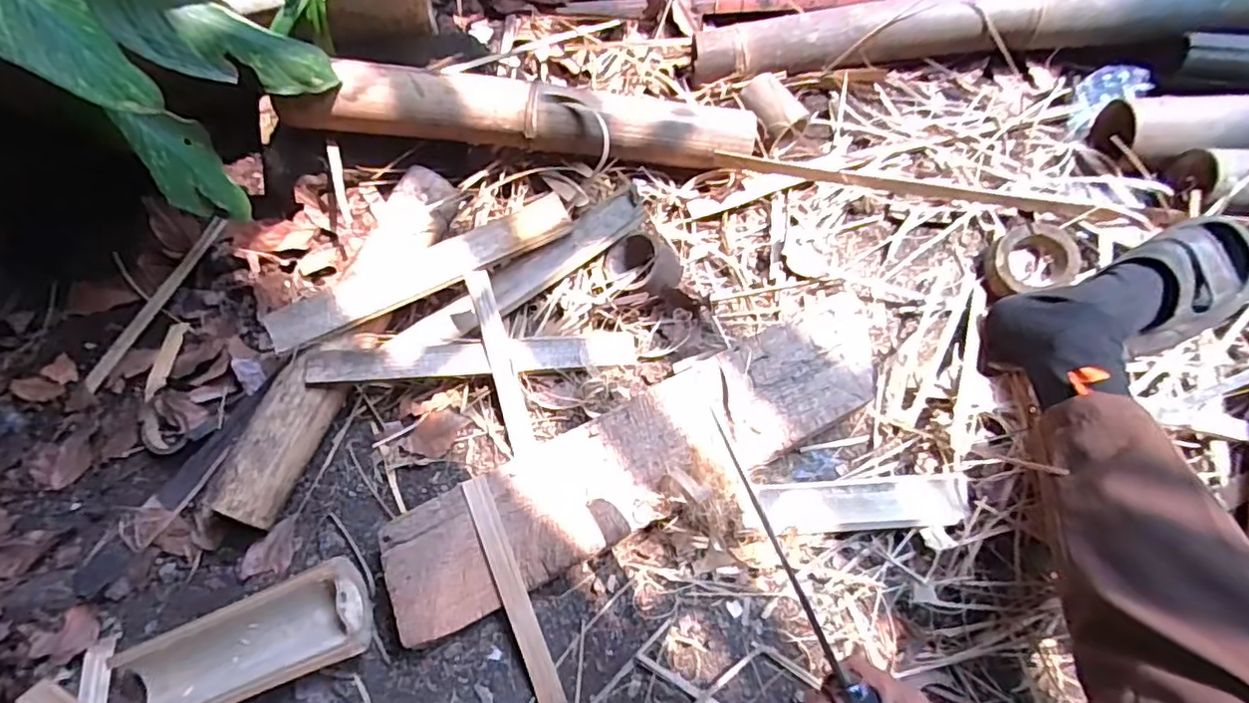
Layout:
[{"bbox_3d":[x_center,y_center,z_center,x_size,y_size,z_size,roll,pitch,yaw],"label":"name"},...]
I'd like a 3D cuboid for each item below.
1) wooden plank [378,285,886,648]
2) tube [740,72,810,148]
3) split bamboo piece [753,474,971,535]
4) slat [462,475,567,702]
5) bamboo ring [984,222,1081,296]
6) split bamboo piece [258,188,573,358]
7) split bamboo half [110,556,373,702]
[{"bbox_3d":[0.020,0.106,0.599,0.529,0.028,0.120,-26,69,-6],"label":"wooden plank"},{"bbox_3d":[0.191,-0.307,0.767,0.062,0.045,0.091,-36,72,-10],"label":"tube"},{"bbox_3d":[0.238,0.155,0.604,0.205,0.030,0.048,-4,69,1],"label":"split bamboo piece"},{"bbox_3d":[-0.107,0.232,0.578,0.025,0.006,0.227,-21,83,-5],"label":"slat"},{"bbox_3d":[0.462,-0.108,0.689,0.100,0.030,0.080,-15,70,-3],"label":"bamboo ring"},{"bbox_3d":[-0.220,-0.091,0.670,0.339,0.021,0.059,-26,75,-12],"label":"split bamboo piece"},{"bbox_3d":[-0.368,0.286,0.573,0.242,0.050,0.088,-21,70,-5],"label":"split bamboo half"}]

